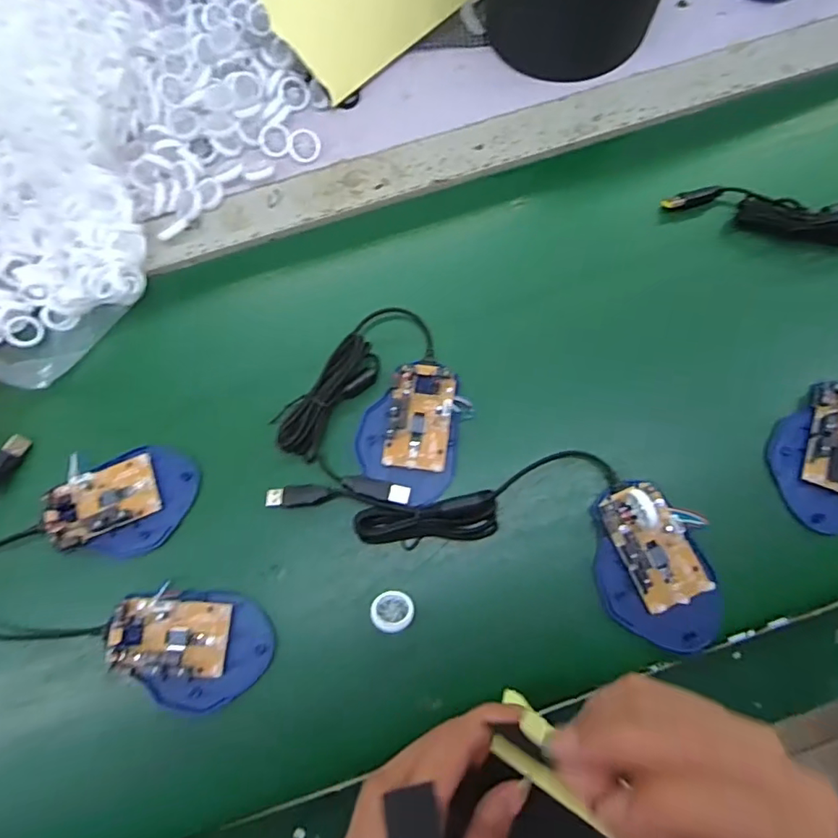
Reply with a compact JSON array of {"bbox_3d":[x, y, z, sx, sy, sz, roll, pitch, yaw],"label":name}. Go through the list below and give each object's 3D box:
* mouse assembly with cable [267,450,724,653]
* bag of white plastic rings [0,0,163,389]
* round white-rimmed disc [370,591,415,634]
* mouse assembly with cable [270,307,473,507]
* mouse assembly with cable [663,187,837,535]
[{"bbox_3d":[0.056,0.057,0.352,0.299,0.031,0.103,18,77,6],"label":"mouse assembly with cable"},{"bbox_3d":[-0.315,-0.200,0.402,0.188,0.106,0.325,4,74,4],"label":"bag of white plastic rings"},{"bbox_3d":[-0.017,0.128,0.344,0.027,0.017,0.024,5,79,-1],"label":"round white-rimmed disc"},{"bbox_3d":[-0.020,-0.011,0.381,0.125,0.017,0.134,30,80,4],"label":"mouse assembly with cable"},{"bbox_3d":[0.303,-0.066,0.384,0.152,0.043,0.274,-11,80,-4],"label":"mouse assembly with cable"}]

